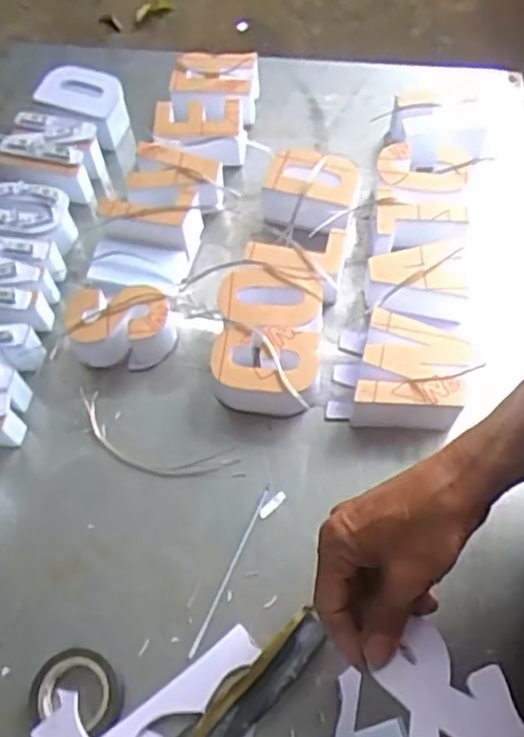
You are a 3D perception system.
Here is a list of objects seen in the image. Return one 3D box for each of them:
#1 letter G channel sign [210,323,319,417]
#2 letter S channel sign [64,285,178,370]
[{"bbox_3d":[0.003,0.004,0.563,0.085,0.044,0.068,0,63,2],"label":"letter G channel sign"},{"bbox_3d":[-0.120,-0.039,0.590,0.089,0.051,0.064,-8,63,-2],"label":"letter S channel sign"}]

